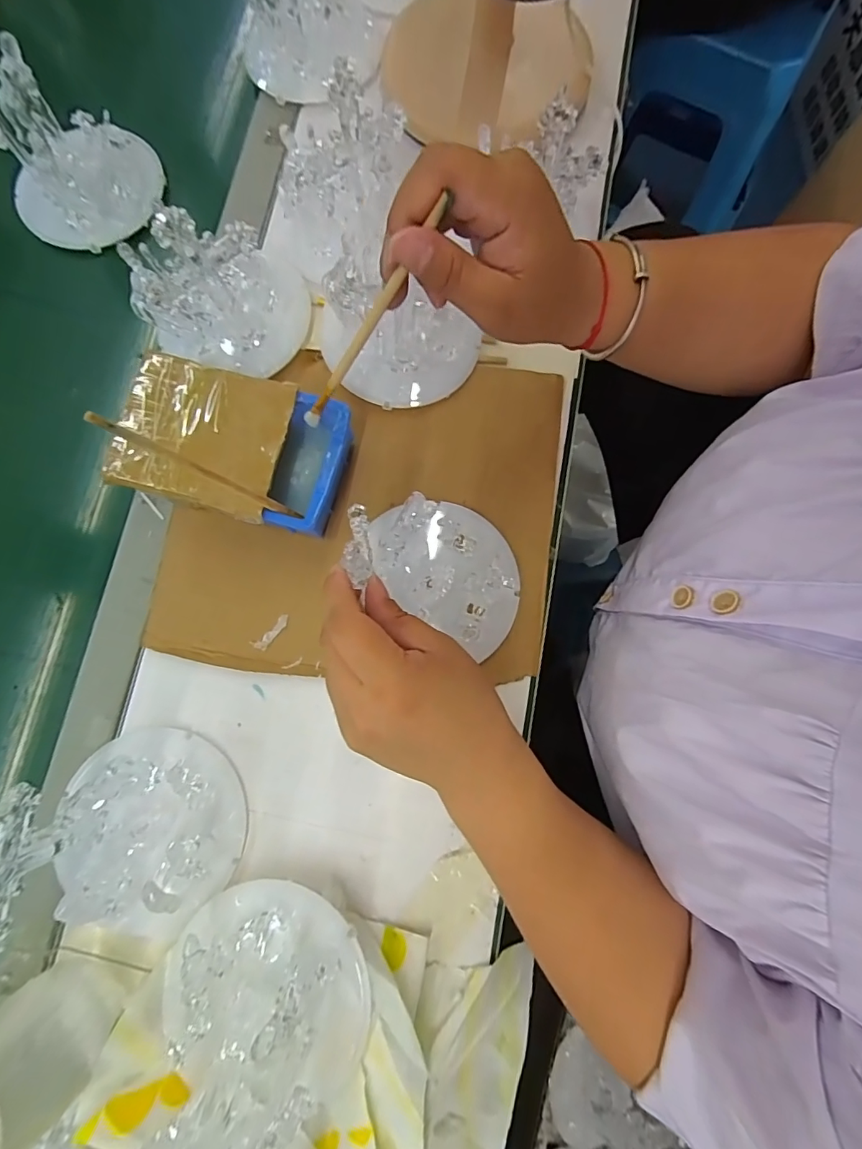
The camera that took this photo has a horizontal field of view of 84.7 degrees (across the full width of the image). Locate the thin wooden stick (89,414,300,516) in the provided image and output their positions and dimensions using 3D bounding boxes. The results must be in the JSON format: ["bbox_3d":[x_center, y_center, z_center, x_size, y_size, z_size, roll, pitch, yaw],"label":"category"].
[{"bbox_3d":[-0.127,-0.057,0.277,0.005,0.138,0.006,1,78,27],"label":"thin wooden stick"}]

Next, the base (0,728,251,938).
[{"bbox_3d":[-0.188,0.161,0.276,0.112,0.118,0.119,0,79,0],"label":"base"}]

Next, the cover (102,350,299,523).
[{"bbox_3d":[-0.159,-0.098,0.328,0.113,0.007,0.100,14,79,2],"label":"cover"}]

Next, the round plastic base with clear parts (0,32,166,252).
[{"bbox_3d":[-0.312,-0.362,0.396,0.124,0.094,0.107,-34,81,-6],"label":"round plastic base with clear parts"}]

